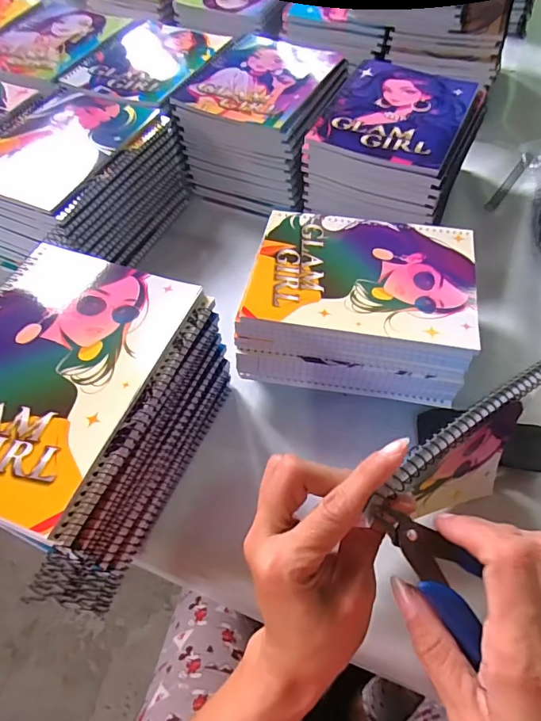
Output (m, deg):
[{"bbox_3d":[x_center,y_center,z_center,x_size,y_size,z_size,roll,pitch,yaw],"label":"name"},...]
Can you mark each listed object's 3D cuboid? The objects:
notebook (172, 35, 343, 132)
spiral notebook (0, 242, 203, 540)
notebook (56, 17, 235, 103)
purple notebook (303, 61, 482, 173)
[{"bbox_3d":[-0.010,-0.362,0.588,0.155,0.013,0.200,20,60,15],"label":"notebook"},{"bbox_3d":[-0.156,0.001,0.317,0.145,0.010,0.195,16,59,13],"label":"spiral notebook"},{"bbox_3d":[-0.161,-0.409,0.617,0.156,0.008,0.201,18,59,14],"label":"notebook"},{"bbox_3d":[0.147,-0.290,0.531,0.147,0.008,0.195,21,60,16],"label":"purple notebook"}]

